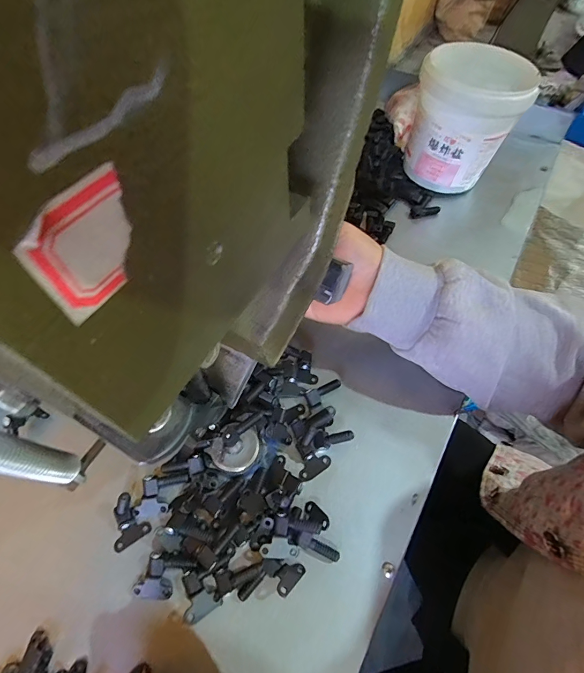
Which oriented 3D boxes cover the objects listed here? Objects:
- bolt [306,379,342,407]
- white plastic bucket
[{"bbox_3d":[0.031,0.052,0.343,0.035,0.008,0.014,-26,62,-14],"label":"bolt"},{"bbox_3d":[0.210,-0.262,0.451,0.108,0.122,0.115,0,59,0],"label":"white plastic bucket"}]

